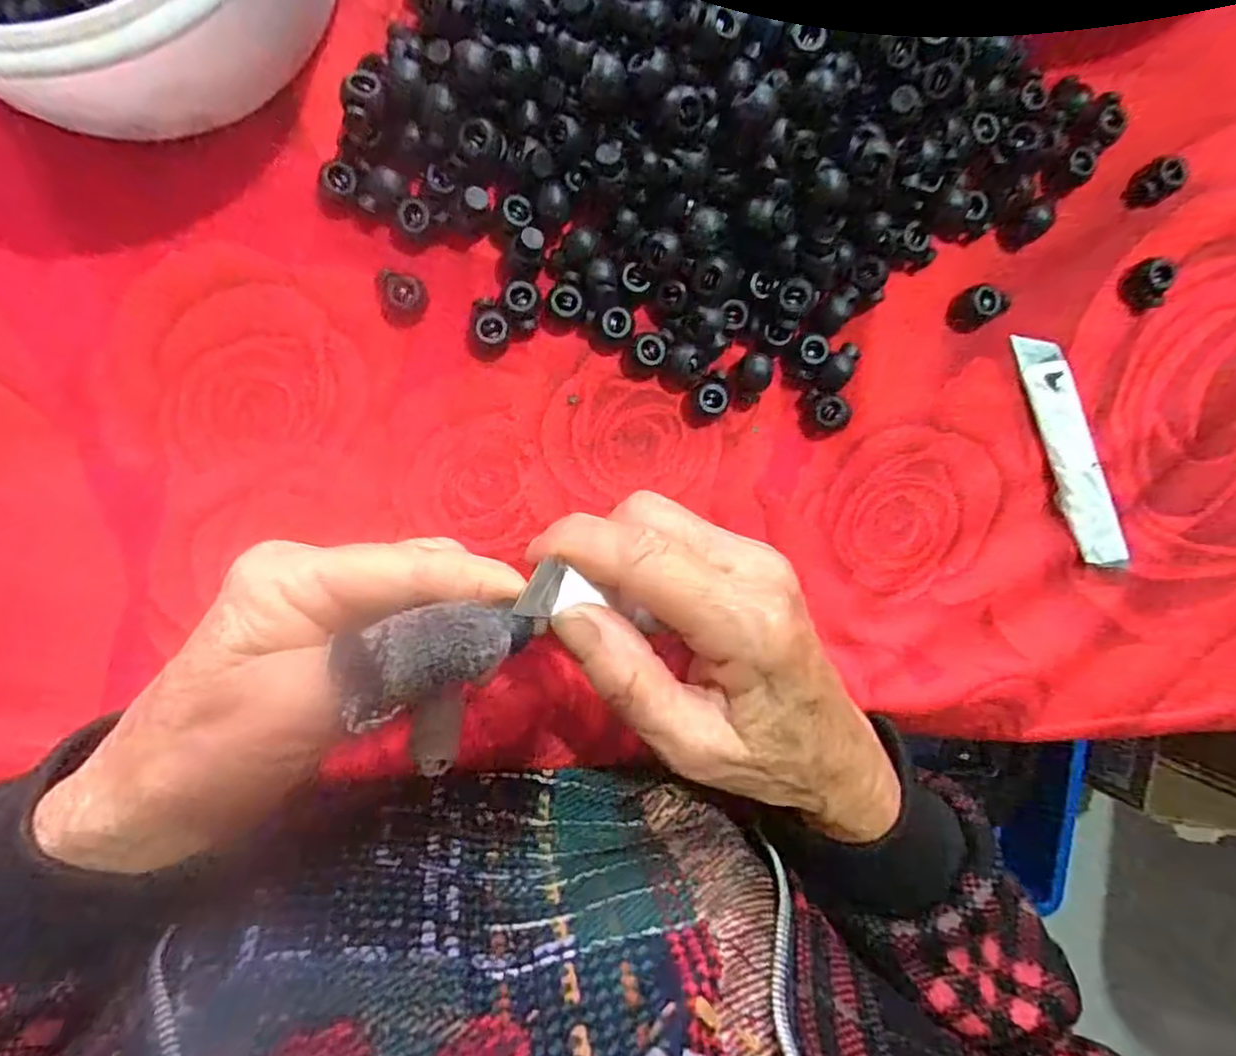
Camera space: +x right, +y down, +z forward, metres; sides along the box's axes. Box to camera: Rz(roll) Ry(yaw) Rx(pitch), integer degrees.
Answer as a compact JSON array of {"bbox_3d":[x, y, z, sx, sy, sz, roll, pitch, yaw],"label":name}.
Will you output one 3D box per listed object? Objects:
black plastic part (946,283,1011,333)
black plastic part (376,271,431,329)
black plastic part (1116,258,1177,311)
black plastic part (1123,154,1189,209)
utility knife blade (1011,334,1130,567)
[{"bbox_3d":[0.142,-0.088,0.266,0.020,0.011,0.015,-30,98,-5],"label":"black plastic part"},{"bbox_3d":[-0.080,-0.085,0.248,0.017,0.012,0.017,-1,94,-8],"label":"black plastic part"},{"bbox_3d":[0.217,-0.099,0.272,0.015,0.013,0.019,-25,97,-6],"label":"black plastic part"},{"bbox_3d":[0.217,-0.140,0.269,0.016,0.012,0.016,-1,94,-8],"label":"black plastic part"},{"bbox_3d":[0.189,-0.031,0.275,0.019,0.008,0.101,-21,97,-6],"label":"utility knife blade"}]

